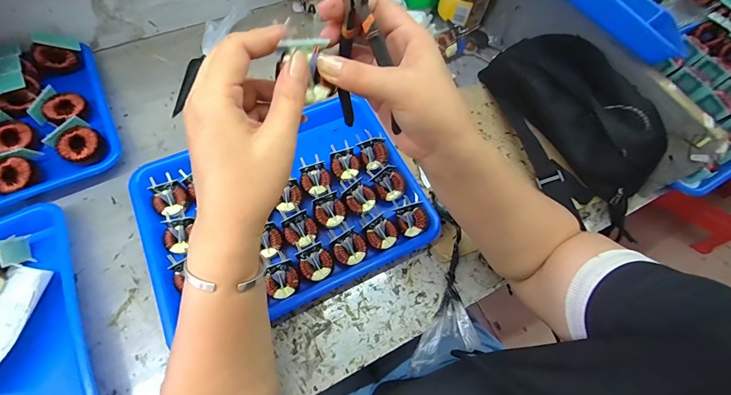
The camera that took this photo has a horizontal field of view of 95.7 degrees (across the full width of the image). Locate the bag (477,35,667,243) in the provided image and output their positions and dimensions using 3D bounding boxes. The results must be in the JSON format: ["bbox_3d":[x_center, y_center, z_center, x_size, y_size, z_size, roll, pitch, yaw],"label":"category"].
[{"bbox_3d":[0.280,-0.108,0.453,0.123,0.099,0.302,-23,70,-12],"label":"bag"}]

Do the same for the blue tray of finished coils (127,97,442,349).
[{"bbox_3d":[-0.102,0.014,0.422,0.332,0.035,0.232,-24,70,-12],"label":"blue tray of finished coils"}]

